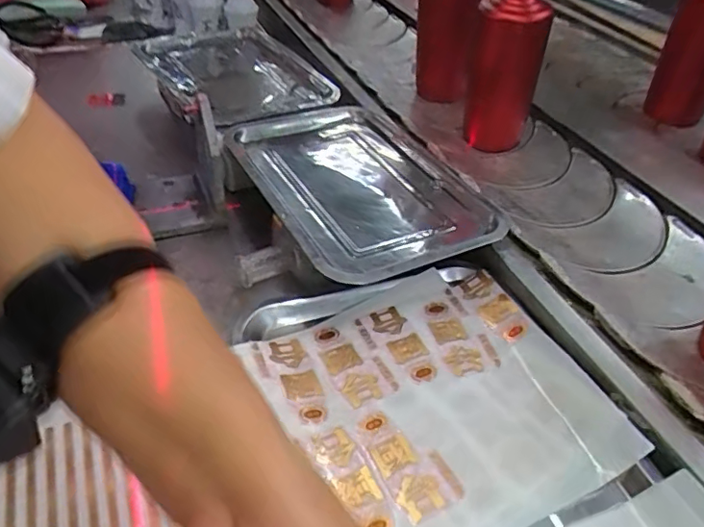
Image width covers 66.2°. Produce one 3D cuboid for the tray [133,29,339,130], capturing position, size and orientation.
[{"bbox_3d":[-0.167,-0.264,0.782,0.171,0.057,0.325,-26,48,-26],"label":"tray"}]

